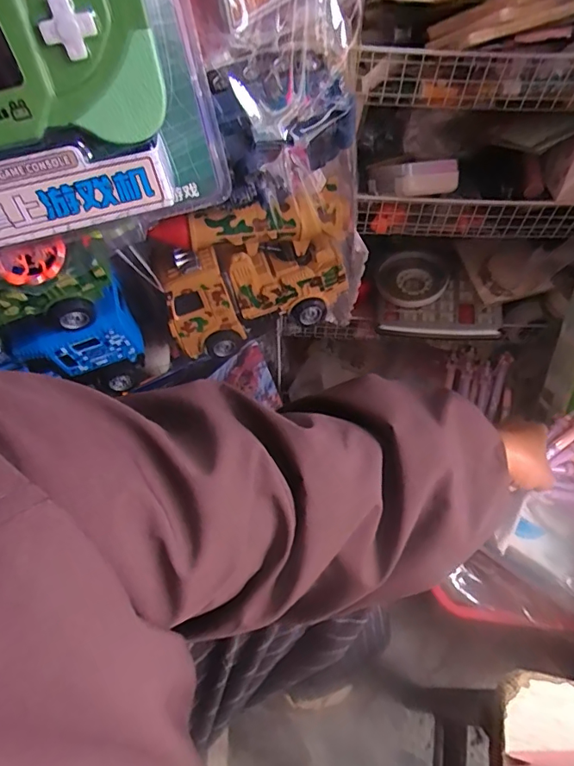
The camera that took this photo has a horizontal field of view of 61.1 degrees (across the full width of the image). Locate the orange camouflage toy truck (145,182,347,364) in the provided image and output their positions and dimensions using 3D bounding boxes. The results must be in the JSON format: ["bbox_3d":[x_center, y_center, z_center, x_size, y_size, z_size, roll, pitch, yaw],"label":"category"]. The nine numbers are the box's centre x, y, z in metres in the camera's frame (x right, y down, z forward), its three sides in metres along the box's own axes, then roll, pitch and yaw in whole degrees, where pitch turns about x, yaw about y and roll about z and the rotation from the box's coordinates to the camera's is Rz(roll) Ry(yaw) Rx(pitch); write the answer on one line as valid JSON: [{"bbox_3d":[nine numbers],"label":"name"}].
[{"bbox_3d":[-0.022,-0.084,0.374,0.150,0.105,0.048,-16,59,-5],"label":"orange camouflage toy truck"}]

